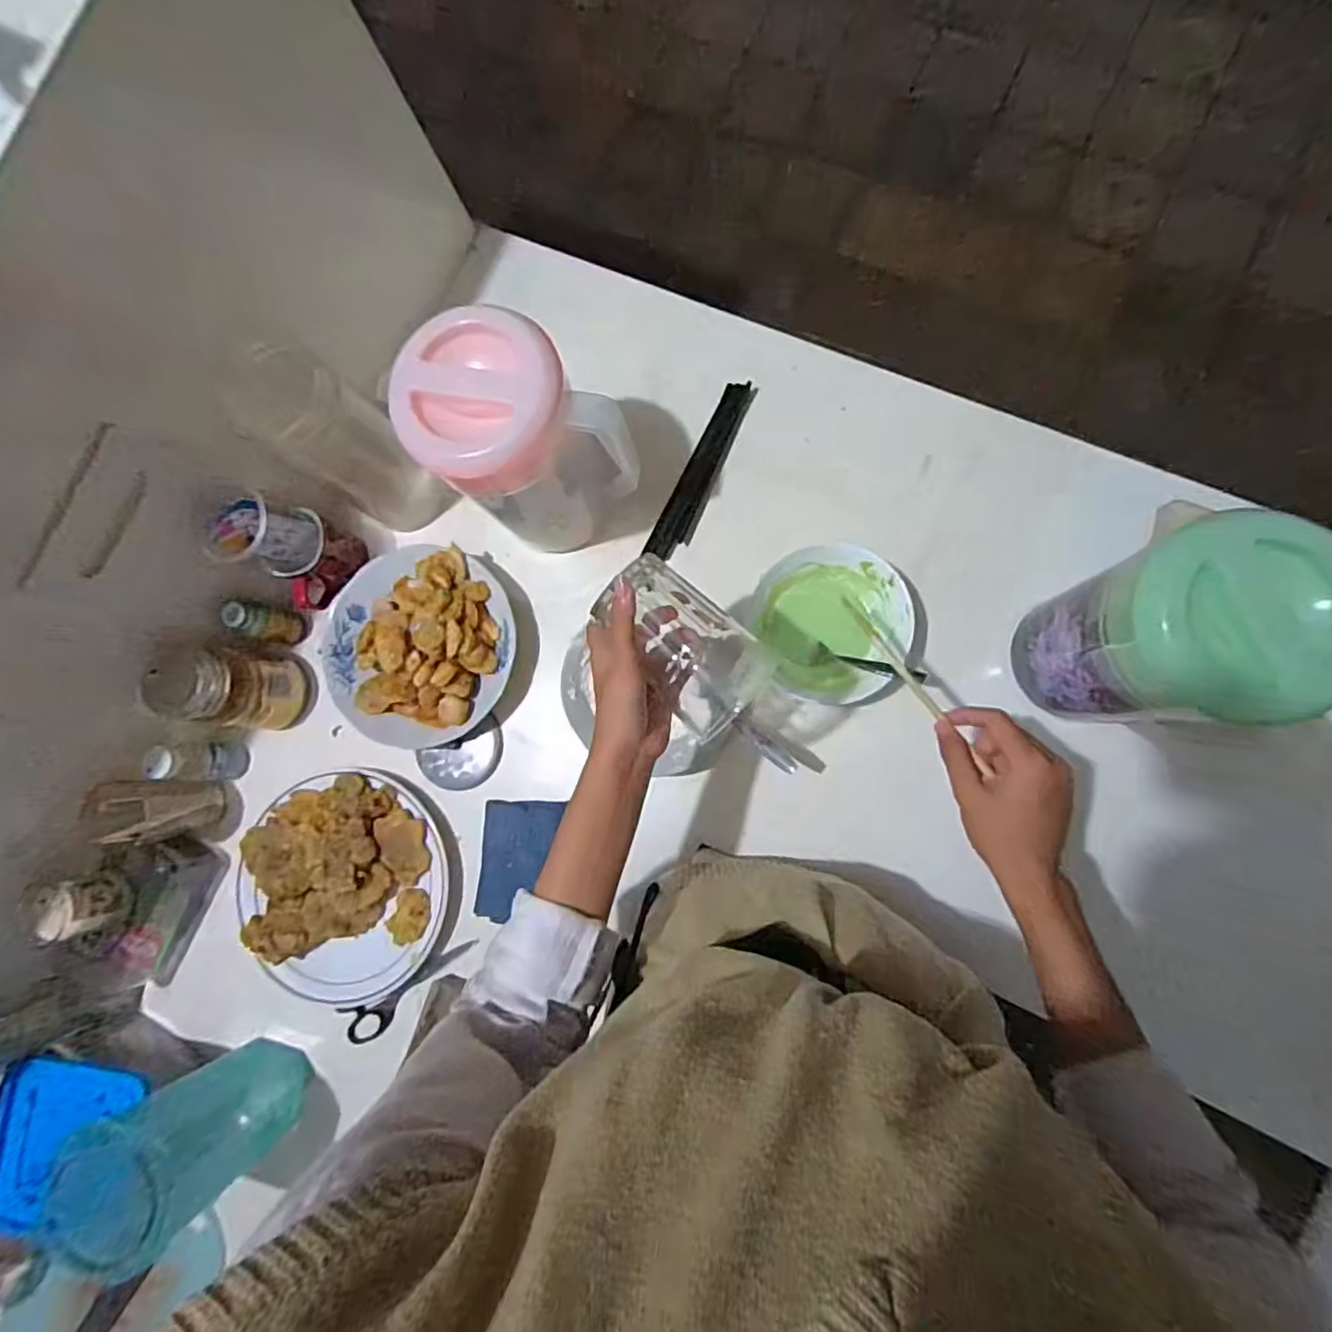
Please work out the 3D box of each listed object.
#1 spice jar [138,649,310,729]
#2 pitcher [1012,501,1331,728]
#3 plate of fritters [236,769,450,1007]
[{"bbox_3d":[-0.418,0.021,0.619,0.069,0.120,0.069,10,85,8],"label":"spice jar"},{"bbox_3d":[0.352,-0.017,0.460,0.113,0.194,0.110,26,88,9],"label":"pitcher"},{"bbox_3d":[-0.315,0.213,0.616,0.197,0.038,0.213,-1,84,7],"label":"plate of fritters"}]

